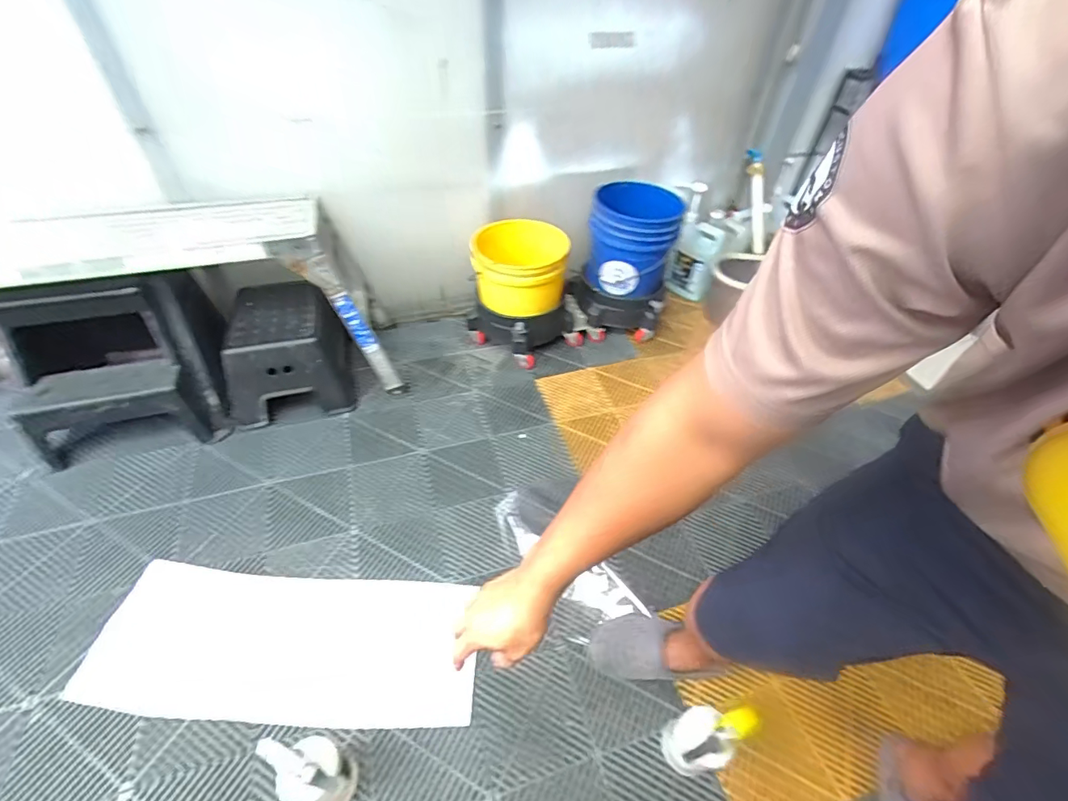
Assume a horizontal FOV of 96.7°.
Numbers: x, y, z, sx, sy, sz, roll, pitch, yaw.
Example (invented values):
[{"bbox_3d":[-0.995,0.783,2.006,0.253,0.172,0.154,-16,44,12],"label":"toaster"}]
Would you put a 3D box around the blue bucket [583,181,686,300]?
[{"bbox_3d":[0.300,-0.508,1.479,0.256,0.266,0.276,5,47,1],"label":"blue bucket"}]

